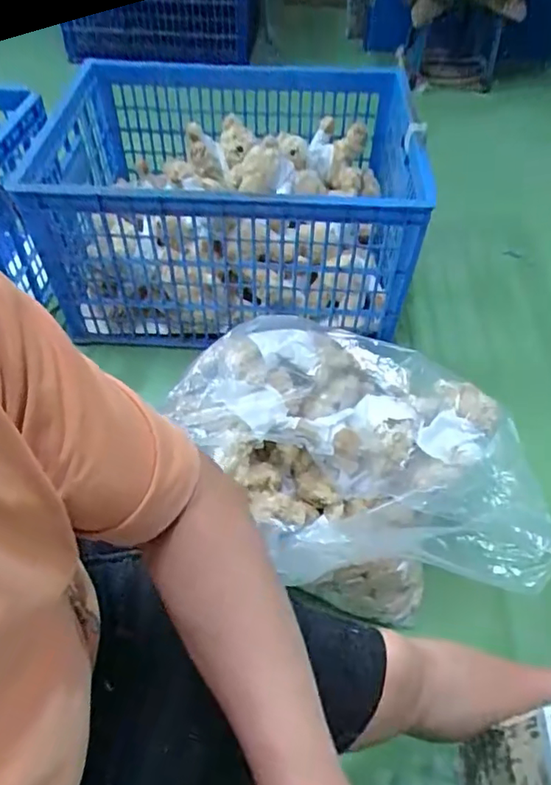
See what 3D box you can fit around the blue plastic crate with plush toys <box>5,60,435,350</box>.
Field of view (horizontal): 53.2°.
[{"bbox_3d":[-0.107,-0.478,1.341,0.887,0.373,0.620,2,51,1],"label":"blue plastic crate with plush toys"}]

